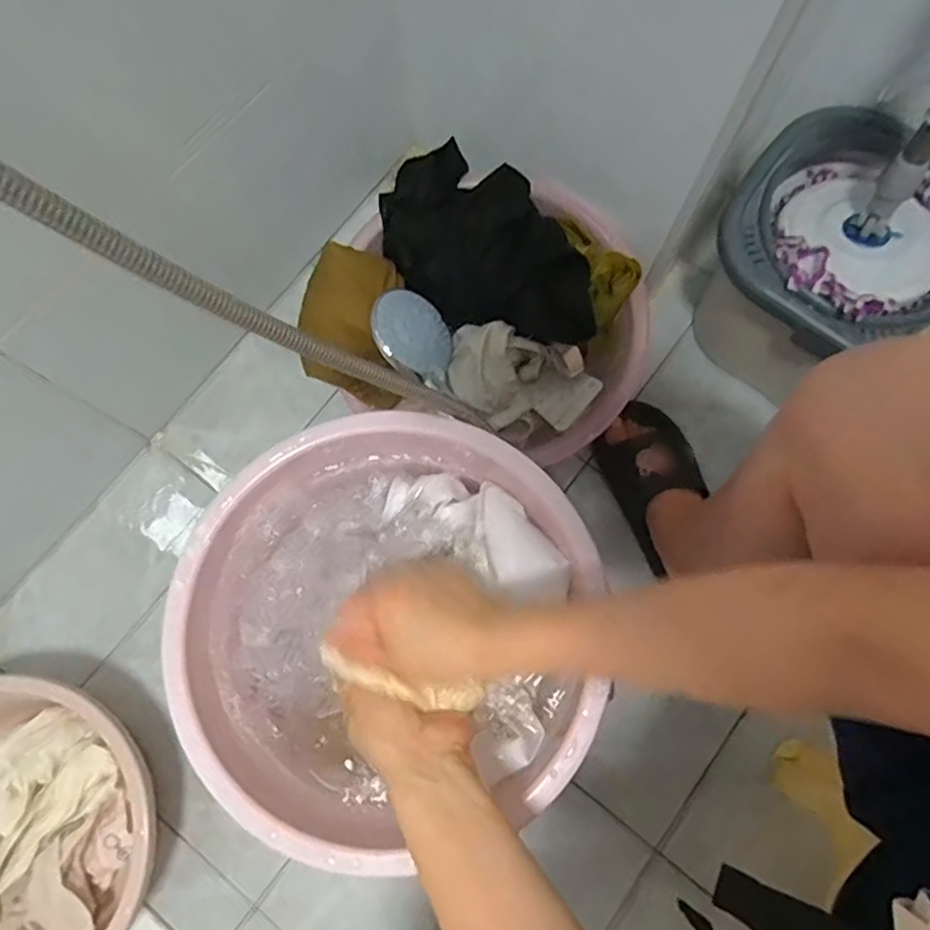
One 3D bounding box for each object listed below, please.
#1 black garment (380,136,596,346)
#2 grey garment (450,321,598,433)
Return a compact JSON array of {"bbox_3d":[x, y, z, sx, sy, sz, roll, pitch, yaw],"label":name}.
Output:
[{"bbox_3d":[0.019,-0.231,0.699,0.158,0.106,0.288,-39,79,-9],"label":"black garment"},{"bbox_3d":[0.055,-0.089,0.683,0.158,0.050,0.108,25,77,7],"label":"grey garment"}]

